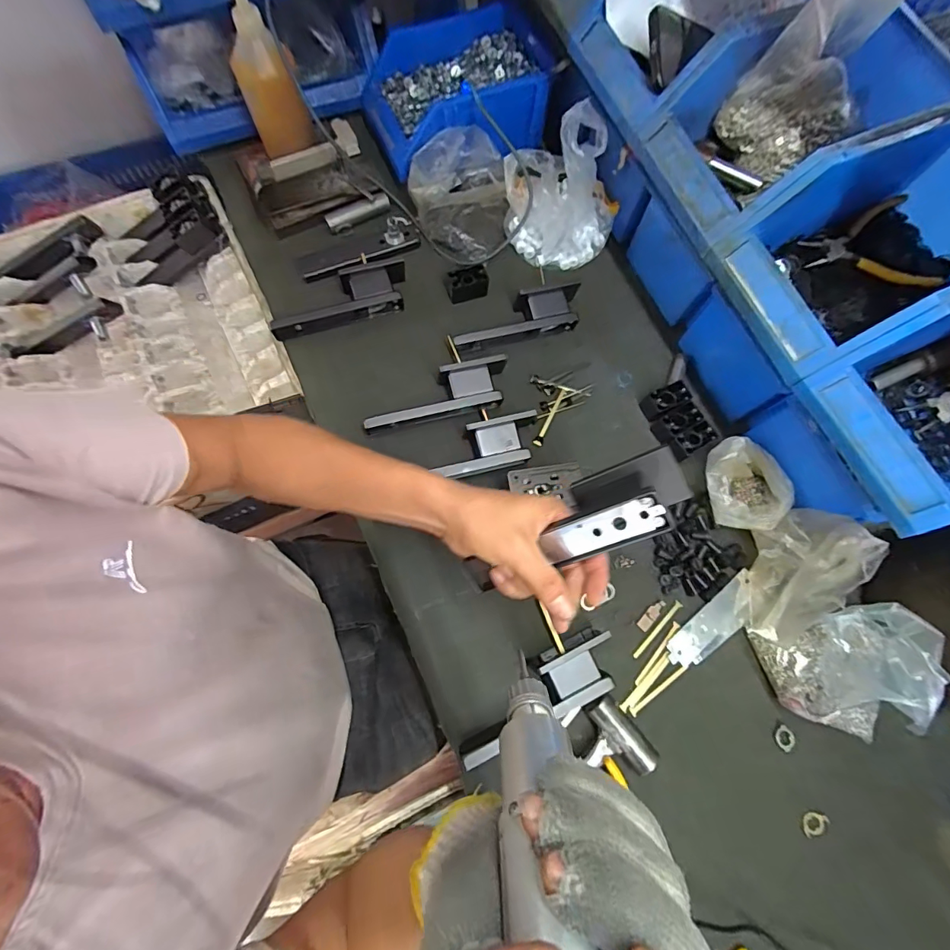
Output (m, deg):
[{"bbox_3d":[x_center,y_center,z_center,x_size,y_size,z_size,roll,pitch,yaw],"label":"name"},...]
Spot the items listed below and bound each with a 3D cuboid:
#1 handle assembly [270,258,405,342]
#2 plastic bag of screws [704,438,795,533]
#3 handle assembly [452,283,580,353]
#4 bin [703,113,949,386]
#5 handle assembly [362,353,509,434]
[{"bbox_3d":[-0.173,-0.227,0.583,0.178,0.033,0.059,-19,75,-7],"label":"handle assembly"},{"bbox_3d":[0.313,0.013,0.532,0.087,0.047,0.104,-25,76,-9],"label":"plastic bag of screws"},{"bbox_3d":[0.054,-0.206,0.591,0.176,0.039,0.058,-13,75,-5],"label":"handle assembly"},{"bbox_3d":[0.379,-0.210,0.415,0.259,0.098,0.152,-23,76,-8],"label":"bin"},{"bbox_3d":[-0.045,-0.093,0.552,0.181,0.046,0.054,-18,75,-7],"label":"handle assembly"}]

